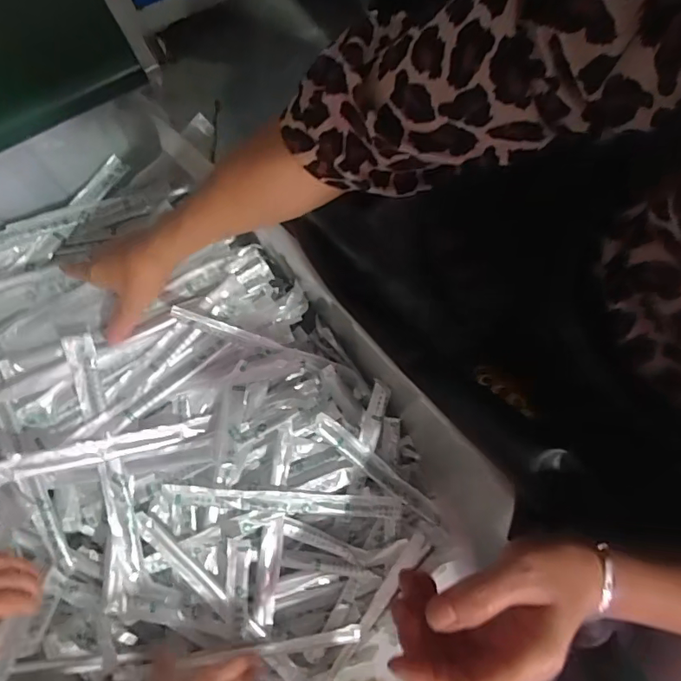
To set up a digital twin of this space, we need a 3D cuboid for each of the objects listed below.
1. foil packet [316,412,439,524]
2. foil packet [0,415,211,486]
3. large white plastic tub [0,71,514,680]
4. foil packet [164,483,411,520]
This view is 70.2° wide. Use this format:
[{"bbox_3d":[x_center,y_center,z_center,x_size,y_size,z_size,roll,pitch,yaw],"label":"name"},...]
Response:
[{"bbox_3d":[0.052,0.167,0.616,0.231,0.013,0.025,43,76,-21],"label":"foil packet"},{"bbox_3d":[-0.257,0.119,0.526,0.227,0.016,0.027,-9,74,-28],"label":"foil packet"},{"bbox_3d":[-0.182,0.129,0.544,0.477,0.267,0.753,-33,78,-9],"label":"large white plastic tub"},{"bbox_3d":[-0.063,0.193,0.579,0.285,0.011,0.028,7,94,-11],"label":"foil packet"}]

